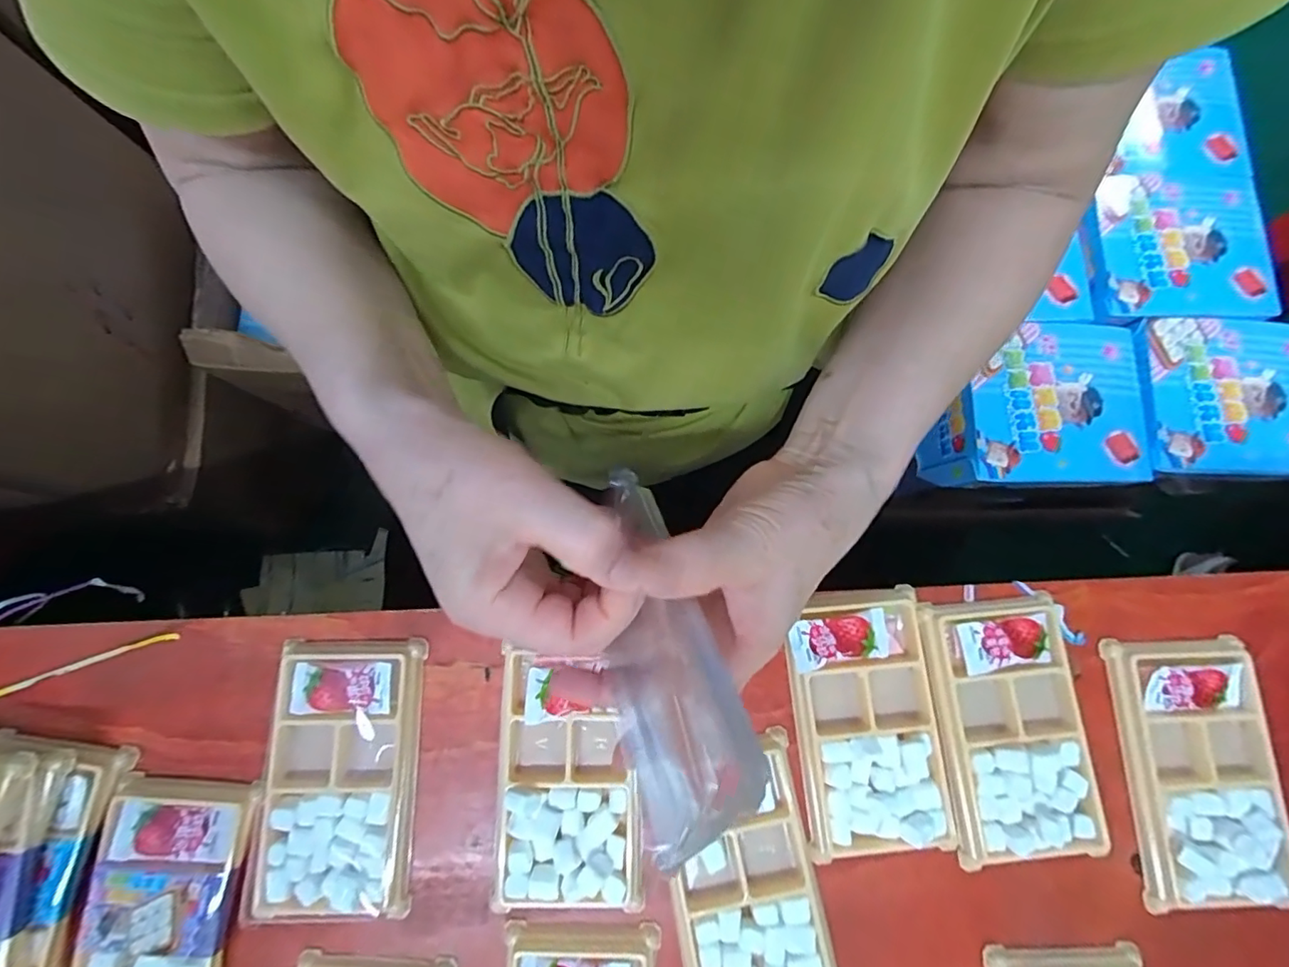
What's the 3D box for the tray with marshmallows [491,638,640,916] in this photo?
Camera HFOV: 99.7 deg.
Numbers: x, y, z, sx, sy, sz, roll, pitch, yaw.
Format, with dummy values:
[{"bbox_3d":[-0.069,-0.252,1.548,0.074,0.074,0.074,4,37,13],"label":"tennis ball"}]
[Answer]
[{"bbox_3d":[-0.044,0.157,0.291,0.076,0.015,0.123,-1,76,-1],"label":"tray with marshmallows"}]

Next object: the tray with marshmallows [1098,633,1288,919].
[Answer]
[{"bbox_3d":[0.301,0.156,0.295,0.075,0.017,0.135,4,76,0],"label":"tray with marshmallows"}]

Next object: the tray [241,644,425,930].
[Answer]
[{"bbox_3d":[-0.165,0.156,0.291,0.079,0.013,0.136,0,76,-1],"label":"tray"}]

